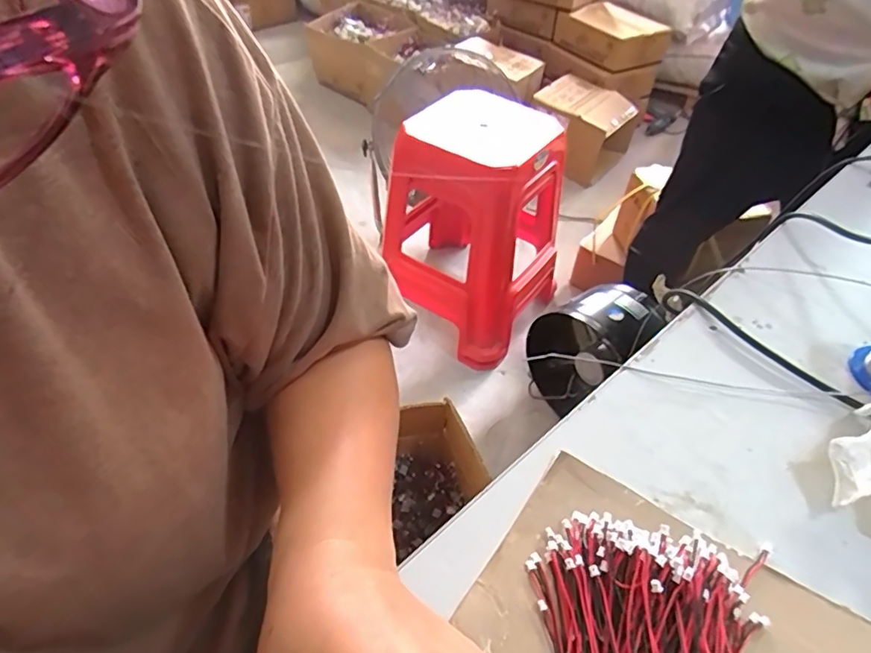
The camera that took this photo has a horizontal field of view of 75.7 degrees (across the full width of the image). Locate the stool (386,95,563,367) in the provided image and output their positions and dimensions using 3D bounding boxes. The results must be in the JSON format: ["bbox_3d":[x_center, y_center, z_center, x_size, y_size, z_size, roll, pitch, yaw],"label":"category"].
[{"bbox_3d":[0.115,-0.241,1.357,0.338,0.494,0.396,30,51,22],"label":"stool"}]

